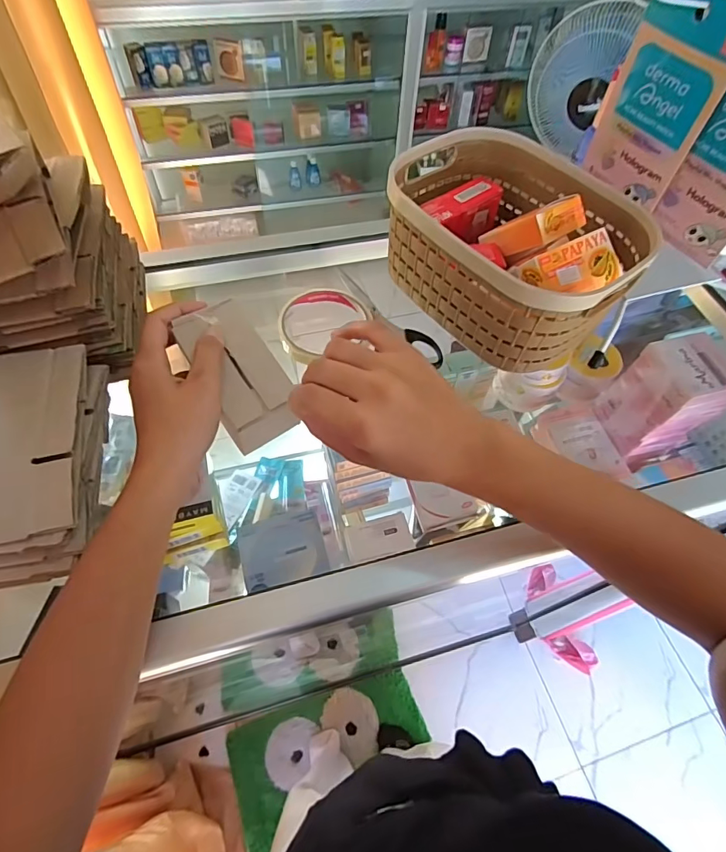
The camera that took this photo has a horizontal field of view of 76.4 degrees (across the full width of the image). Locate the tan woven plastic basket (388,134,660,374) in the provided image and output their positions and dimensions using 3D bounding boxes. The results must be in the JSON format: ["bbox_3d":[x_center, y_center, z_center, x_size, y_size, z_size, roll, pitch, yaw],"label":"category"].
[{"bbox_3d":[0.130,-0.162,0.410,0.155,0.091,0.202,-32,65,-21],"label":"tan woven plastic basket"}]

